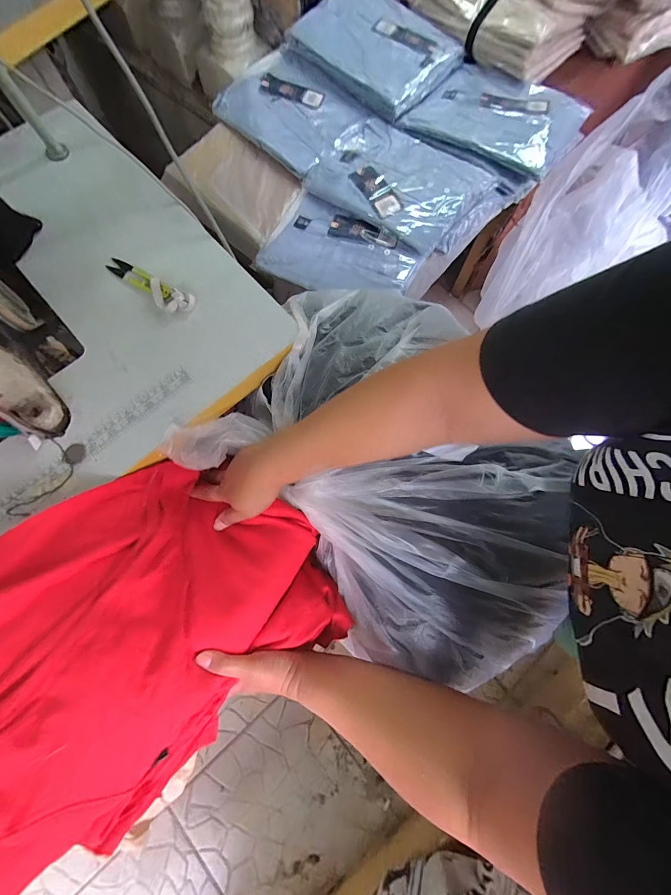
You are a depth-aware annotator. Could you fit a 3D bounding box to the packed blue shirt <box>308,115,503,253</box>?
[{"bbox_3d":[0.107,-0.471,0.601,0.293,0.037,0.214,40,77,10],"label":"packed blue shirt"}]

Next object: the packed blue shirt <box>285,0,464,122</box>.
[{"bbox_3d":[0.074,-0.799,0.677,0.232,0.033,0.329,-40,78,-11],"label":"packed blue shirt"}]

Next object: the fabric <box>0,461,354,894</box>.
[{"bbox_3d":[-0.188,0.169,0.336,0.343,0.164,0.273,-38,78,-11],"label":"fabric"}]

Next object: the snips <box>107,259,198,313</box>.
[{"bbox_3d":[-0.240,-0.208,0.438,0.129,0.020,0.034,29,76,7],"label":"snips"}]

